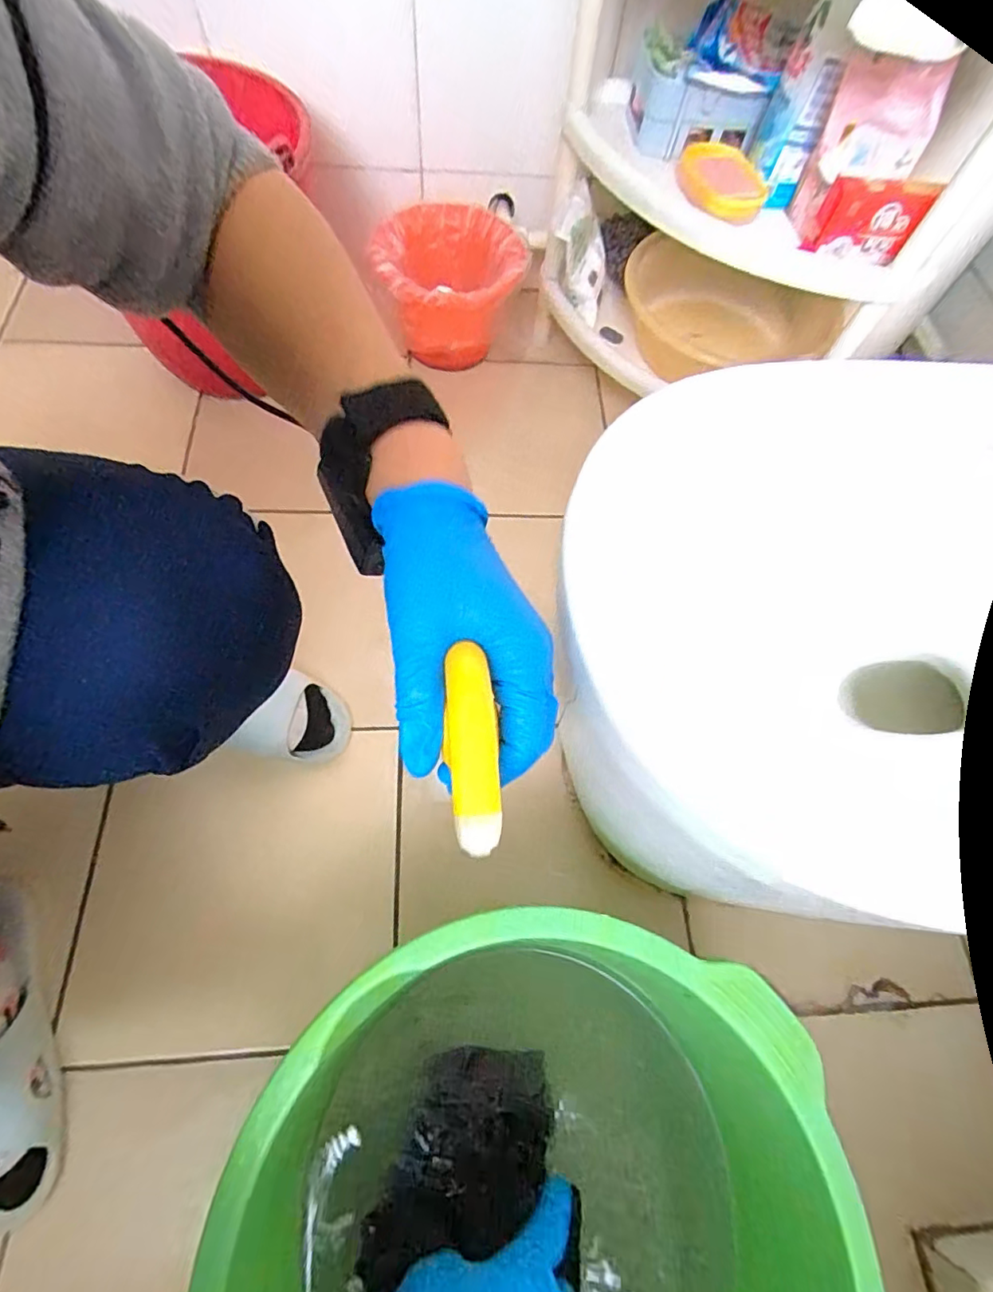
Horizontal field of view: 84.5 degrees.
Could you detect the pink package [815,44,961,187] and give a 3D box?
[{"bbox_3d":[0.352,-0.483,0.503,0.096,0.079,0.029,8,67,0],"label":"pink package"}]

